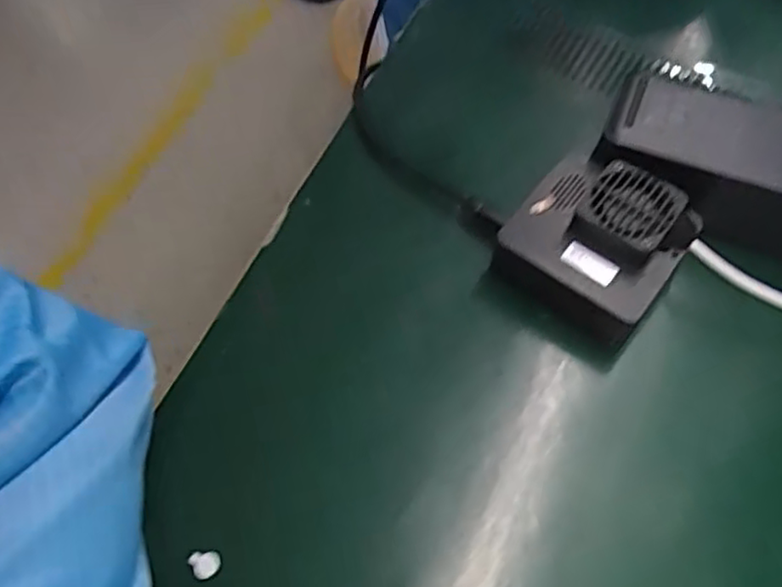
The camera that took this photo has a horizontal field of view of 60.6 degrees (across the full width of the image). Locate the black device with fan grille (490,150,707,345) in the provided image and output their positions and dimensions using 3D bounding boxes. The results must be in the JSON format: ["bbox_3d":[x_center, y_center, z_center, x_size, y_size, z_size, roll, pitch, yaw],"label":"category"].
[{"bbox_3d":[0.097,-0.022,0.328,0.077,0.051,0.076,36,67,19],"label":"black device with fan grille"}]

